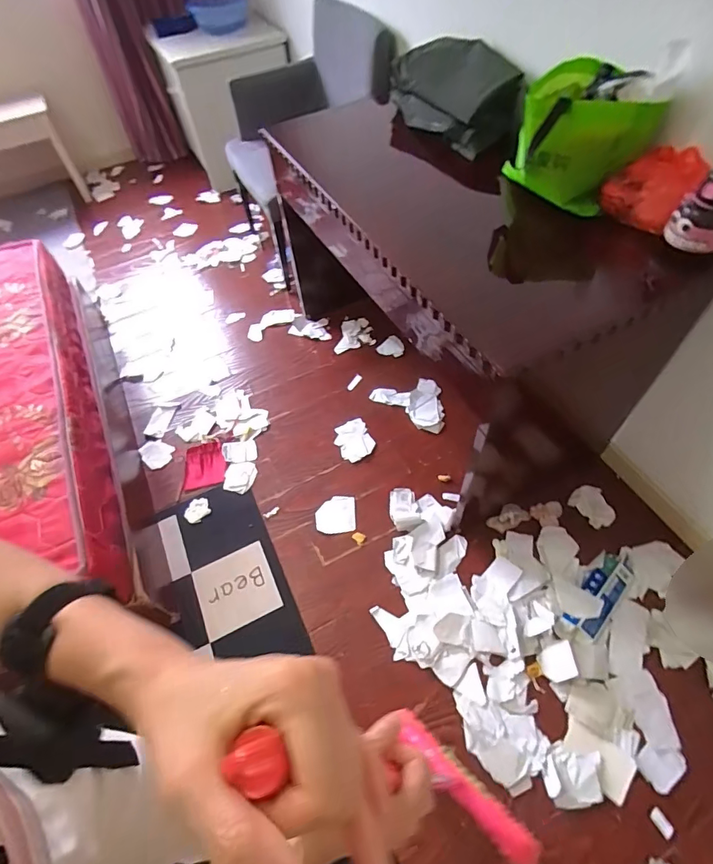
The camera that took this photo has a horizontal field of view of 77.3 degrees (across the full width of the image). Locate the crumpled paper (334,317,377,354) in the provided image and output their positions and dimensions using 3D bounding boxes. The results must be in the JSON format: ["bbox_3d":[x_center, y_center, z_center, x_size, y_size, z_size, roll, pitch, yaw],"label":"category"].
[{"bbox_3d":[-0.018,-0.399,1.802,0.161,0.051,0.133,-14,57,-5],"label":"crumpled paper"}]

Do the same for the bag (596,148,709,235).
[{"bbox_3d":[0.606,-0.501,0.914,0.152,0.103,0.131,33,64,24],"label":"bag"}]

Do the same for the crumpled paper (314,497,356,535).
[{"bbox_3d":[-0.065,0.258,1.385,0.123,0.010,0.119,-6,57,0],"label":"crumpled paper"}]

